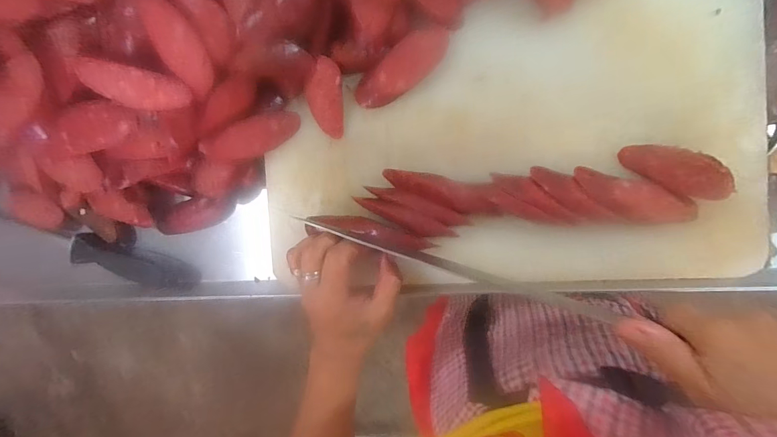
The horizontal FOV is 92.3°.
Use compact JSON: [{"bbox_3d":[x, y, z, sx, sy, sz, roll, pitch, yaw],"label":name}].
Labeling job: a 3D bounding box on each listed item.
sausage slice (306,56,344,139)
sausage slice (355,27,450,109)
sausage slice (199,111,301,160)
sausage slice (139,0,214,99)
[{"bbox_3d":[-0.061,-0.114,0.357,0.034,0.006,0.071,0,115,7],"label":"sausage slice"},{"bbox_3d":[0.013,-0.140,0.348,0.097,0.016,0.037,-41,86,10],"label":"sausage slice"},{"bbox_3d":[-0.134,-0.081,0.371,0.094,0.013,0.035,-20,127,-5],"label":"sausage slice"},{"bbox_3d":[-0.180,-0.148,0.323,0.034,0.006,0.083,-15,125,7],"label":"sausage slice"}]

